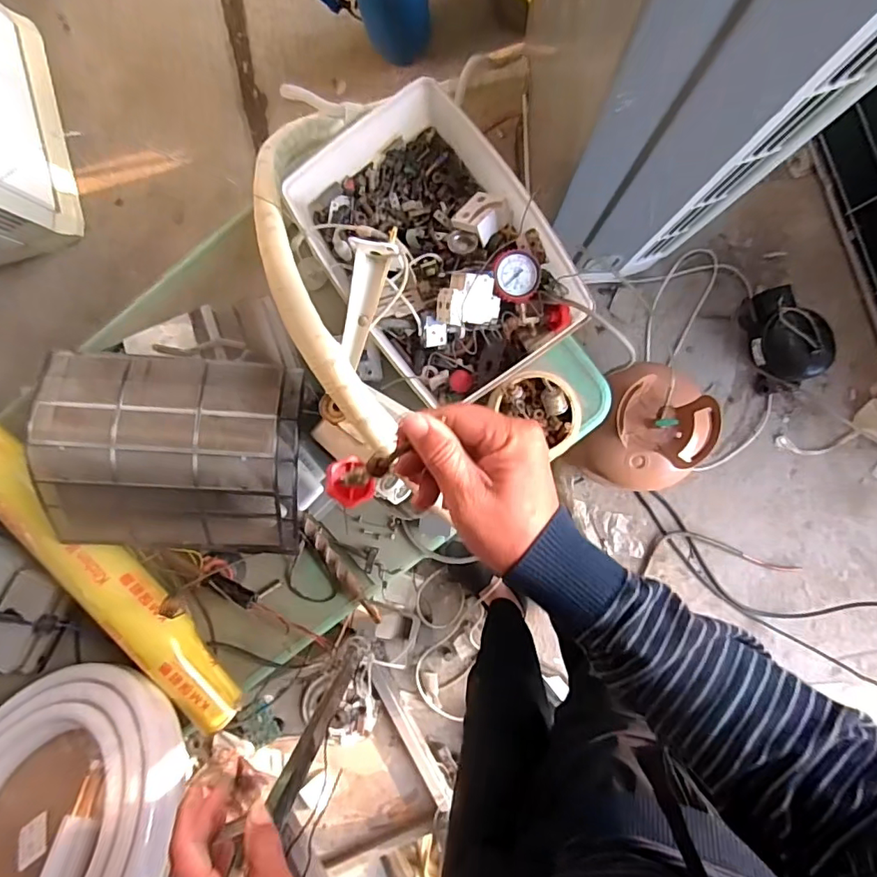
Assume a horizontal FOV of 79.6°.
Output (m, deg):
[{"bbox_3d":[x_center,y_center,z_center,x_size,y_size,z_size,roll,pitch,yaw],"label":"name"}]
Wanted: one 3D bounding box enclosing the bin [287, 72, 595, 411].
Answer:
[{"bbox_3d":[-0.007,-0.255,0.720,0.257,0.116,0.397,-35,90,5],"label":"bin"}]

